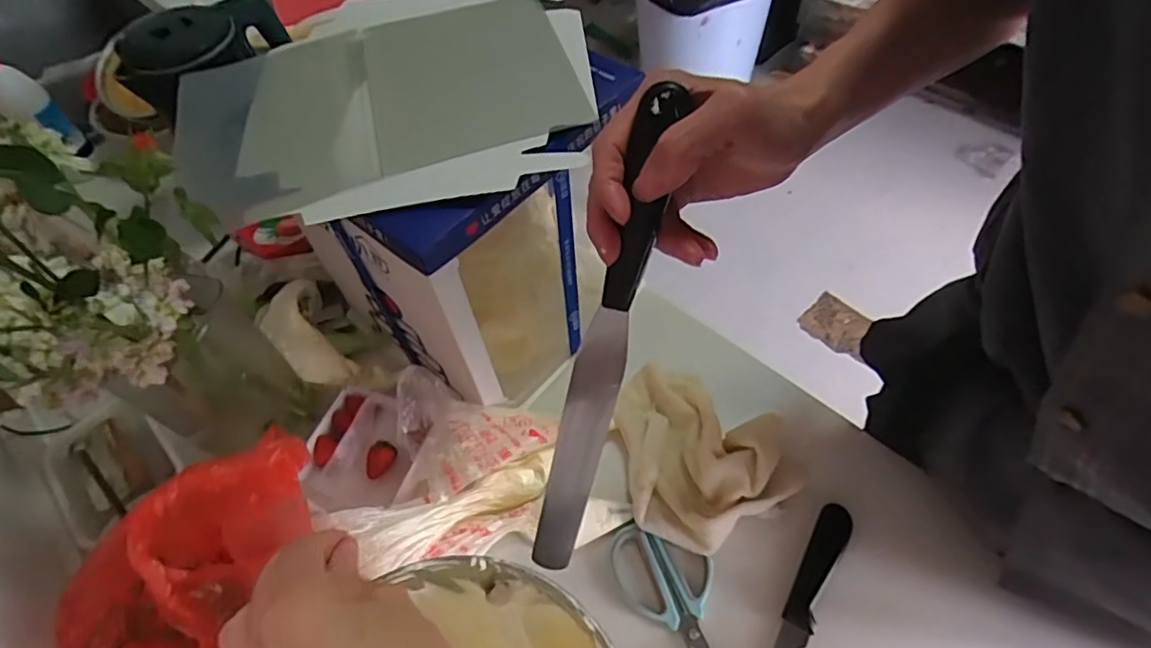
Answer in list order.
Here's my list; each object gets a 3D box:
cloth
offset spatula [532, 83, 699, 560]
[{"bbox_3d":[0.133,0.126,0.614,0.166,0.060,0.186,-10,55,-2],"label":"cloth"},{"bbox_3d":[0.013,0.025,0.364,0.026,0.314,0.025,20,25,15],"label":"offset spatula"}]

